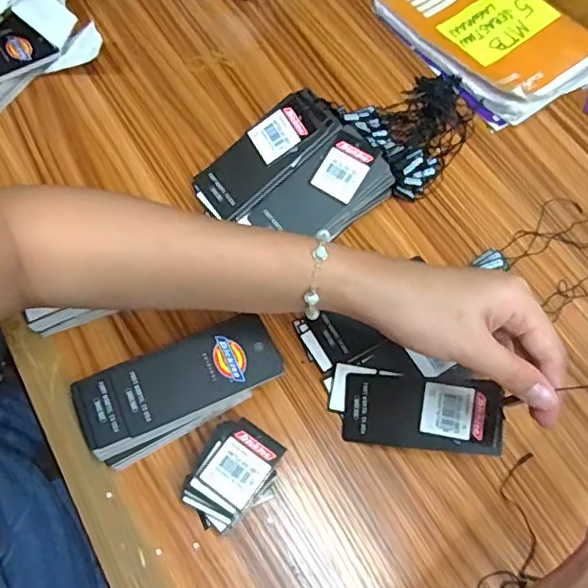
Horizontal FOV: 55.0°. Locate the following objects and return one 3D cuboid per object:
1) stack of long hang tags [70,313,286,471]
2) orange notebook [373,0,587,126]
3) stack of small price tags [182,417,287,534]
[{"bbox_3d":[-0.078,0.066,0.397,0.134,0.046,0.055,-24,67,-14],"label":"stack of long hang tags"},{"bbox_3d":[0.202,-0.271,0.586,0.136,0.028,0.202,-33,70,-17],"label":"orange notebook"},{"bbox_3d":[-0.040,0.124,0.379,0.048,0.032,0.066,26,65,10],"label":"stack of small price tags"}]

